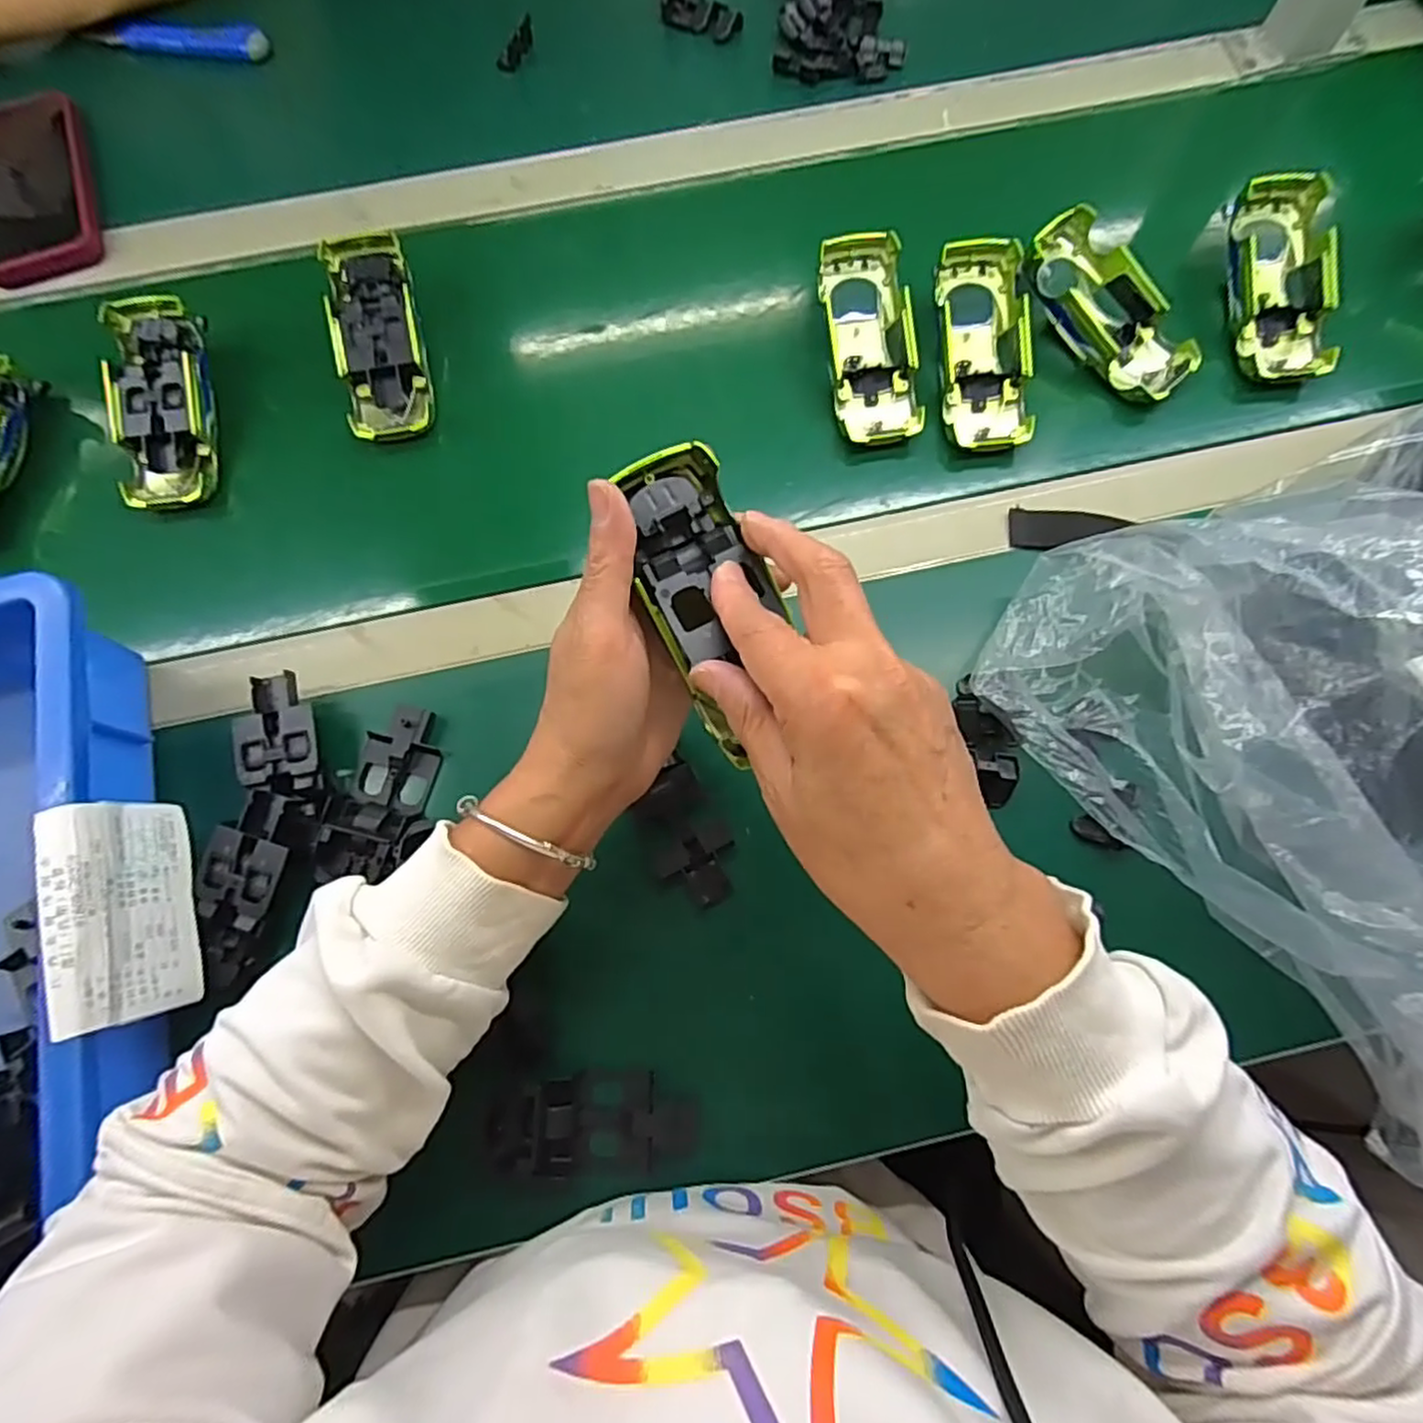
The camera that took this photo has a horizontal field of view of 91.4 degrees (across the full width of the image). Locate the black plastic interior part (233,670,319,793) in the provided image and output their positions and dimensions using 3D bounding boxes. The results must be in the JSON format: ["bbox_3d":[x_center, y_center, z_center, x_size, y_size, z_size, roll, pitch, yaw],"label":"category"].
[{"bbox_3d":[-0.237,0.014,0.389,0.040,0.032,0.066,-9,73,-1],"label":"black plastic interior part"}]

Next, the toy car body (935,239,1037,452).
[{"bbox_3d":[0.177,-0.235,0.457,0.055,0.034,0.131,-1,86,1],"label":"toy car body"}]

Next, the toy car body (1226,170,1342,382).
[{"bbox_3d":[0.380,-0.287,0.467,0.061,0.031,0.133,-1,88,2],"label":"toy car body"}]

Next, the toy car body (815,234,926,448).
[{"bbox_3d":[0.104,-0.241,0.461,0.055,0.031,0.136,-6,87,0],"label":"toy car body"}]

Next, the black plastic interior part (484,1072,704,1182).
[{"bbox_3d":[-0.057,0.203,0.339,0.098,0.029,0.045,-1,75,0],"label":"black plastic interior part"}]

